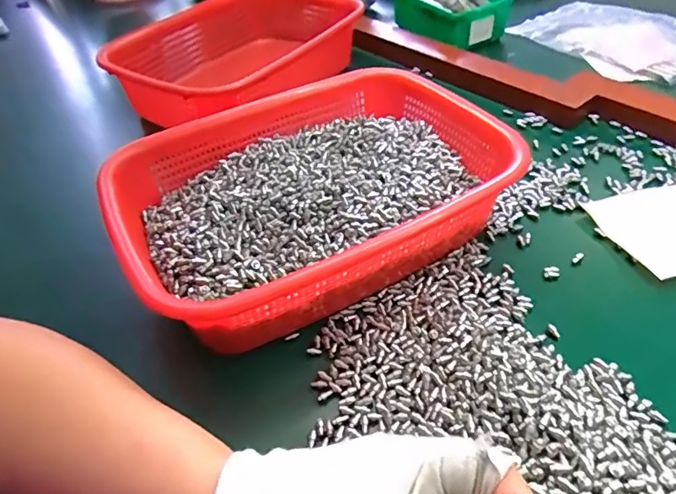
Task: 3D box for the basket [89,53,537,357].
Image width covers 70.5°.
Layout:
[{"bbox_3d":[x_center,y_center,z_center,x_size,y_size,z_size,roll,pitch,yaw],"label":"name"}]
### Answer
[{"bbox_3d":[-0.012,-0.043,0.373,0.277,0.075,0.203,-24,47,-18],"label":"basket"}]

